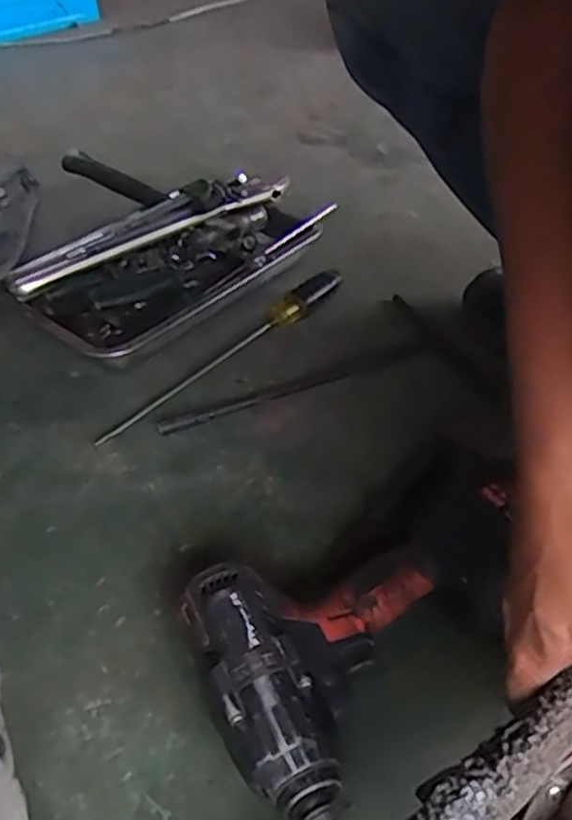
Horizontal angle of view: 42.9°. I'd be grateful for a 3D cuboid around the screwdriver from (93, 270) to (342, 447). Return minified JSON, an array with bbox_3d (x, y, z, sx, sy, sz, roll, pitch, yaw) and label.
[{"bbox_3d":[-0.059,-0.065,0.764,0.333,0.035,0.026,-35,48,-28],"label":"screwdriver"}]

